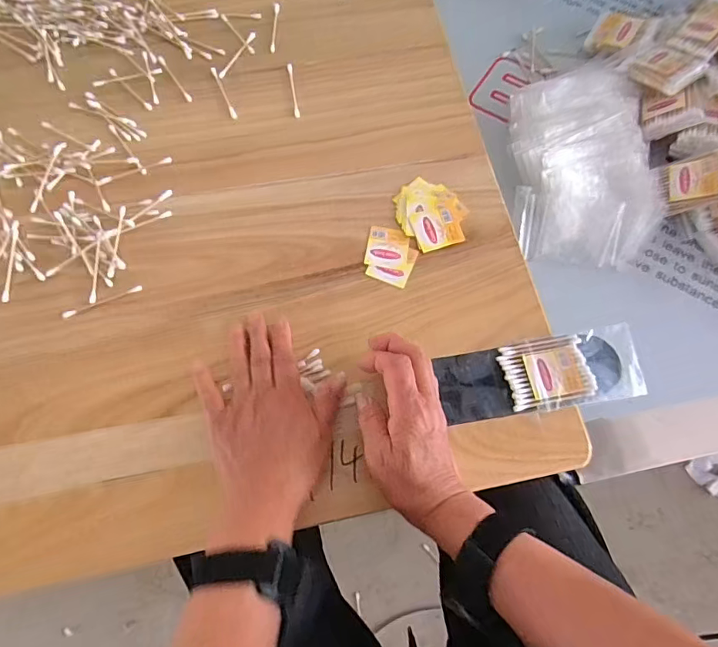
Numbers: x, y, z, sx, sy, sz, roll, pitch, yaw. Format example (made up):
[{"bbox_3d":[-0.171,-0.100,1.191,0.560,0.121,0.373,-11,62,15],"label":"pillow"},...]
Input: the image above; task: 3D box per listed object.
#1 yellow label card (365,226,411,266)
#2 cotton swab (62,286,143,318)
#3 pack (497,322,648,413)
[{"bbox_3d":[0.028,-0.074,0.475,0.040,0.004,0.040,8,71,1],"label":"yellow label card"},{"bbox_3d":[-0.237,-0.021,0.455,0.072,0.004,0.006,-24,74,-10],"label":"cotton swab"},{"bbox_3d":[0.191,0.041,0.439,0.122,0.008,0.066,-11,72,-6],"label":"pack"}]

